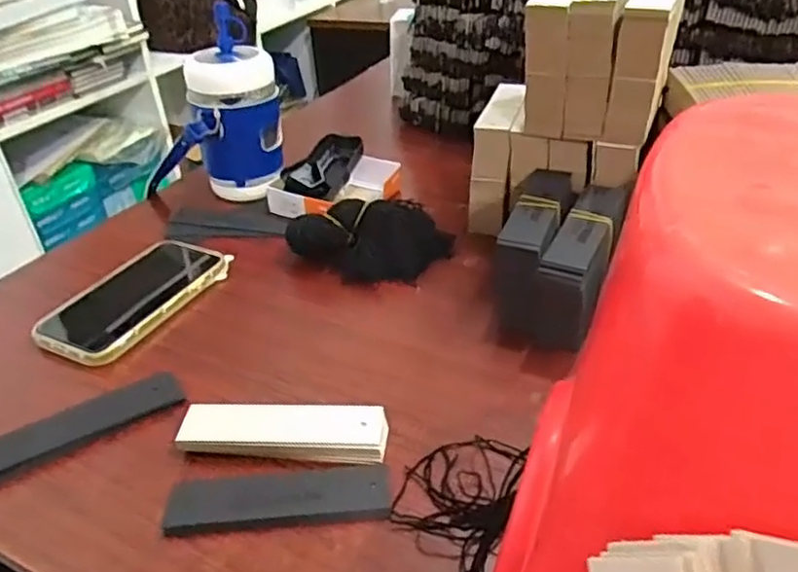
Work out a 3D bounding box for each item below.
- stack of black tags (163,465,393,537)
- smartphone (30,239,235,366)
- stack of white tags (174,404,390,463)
[{"bbox_3d":[-0.068,0.123,0.377,0.125,0.013,0.036,-6,37,0],"label":"stack of black tags"},{"bbox_3d":[-0.219,0.006,0.547,0.079,0.014,0.163,19,40,22],"label":"smartphone"},{"bbox_3d":[-0.072,0.090,0.407,0.128,0.010,0.041,3,41,4],"label":"stack of white tags"}]

